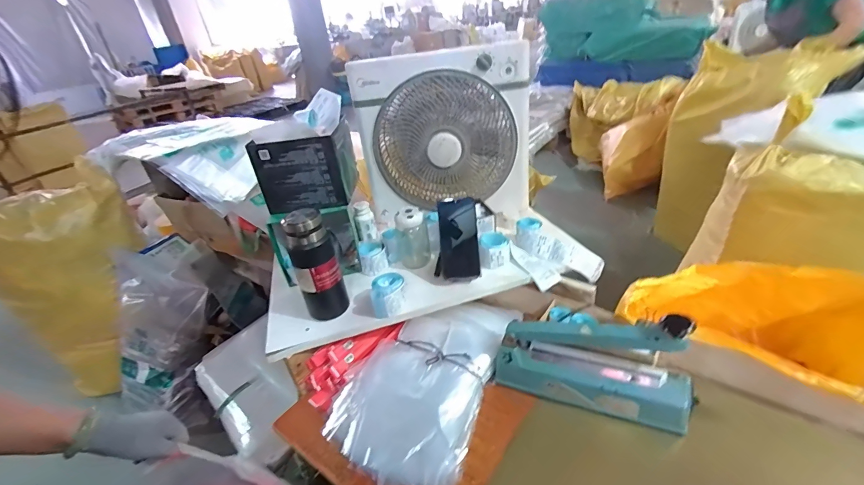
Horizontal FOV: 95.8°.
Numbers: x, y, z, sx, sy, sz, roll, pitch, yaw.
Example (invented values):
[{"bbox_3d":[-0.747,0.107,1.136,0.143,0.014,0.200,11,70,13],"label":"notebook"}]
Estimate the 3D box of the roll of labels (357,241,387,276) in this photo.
[{"bbox_3d":[-0.134,0.036,0.899,0.063,0.047,0.068,-5,31,3],"label":"roll of labels"}]

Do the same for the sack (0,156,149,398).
[{"bbox_3d":[-1.209,0.142,1.380,0.342,0.680,0.395,5,33,19],"label":"sack"}]

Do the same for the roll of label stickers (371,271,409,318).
[{"bbox_3d":[-0.083,0.103,0.770,0.067,0.053,0.076,-9,31,-2],"label":"roll of label stickers"}]

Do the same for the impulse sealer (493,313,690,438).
[{"bbox_3d":[0.258,0.192,0.645,0.305,0.172,0.073,7,34,23],"label":"impulse sealer"}]

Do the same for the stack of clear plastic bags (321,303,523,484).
[{"bbox_3d":[-0.012,0.241,0.725,0.245,0.048,0.375,13,46,26],"label":"stack of clear plastic bags"}]

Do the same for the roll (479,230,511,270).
[{"bbox_3d":[0.138,0.016,0.866,0.067,0.048,0.076,-3,31,7],"label":"roll"}]

